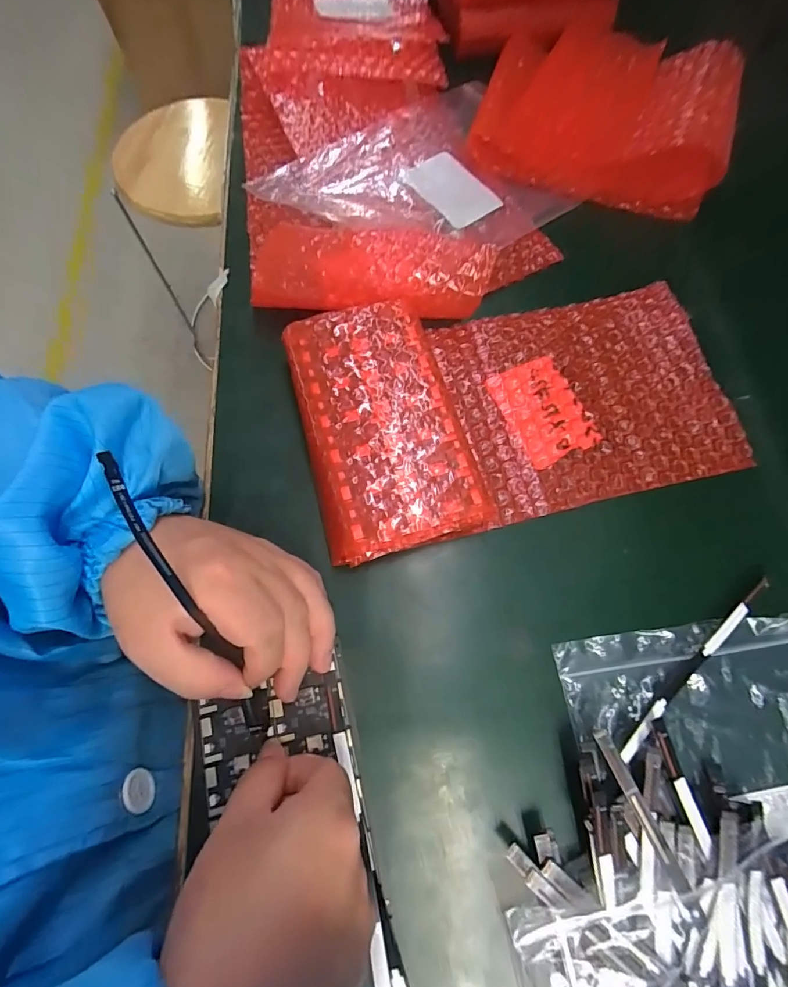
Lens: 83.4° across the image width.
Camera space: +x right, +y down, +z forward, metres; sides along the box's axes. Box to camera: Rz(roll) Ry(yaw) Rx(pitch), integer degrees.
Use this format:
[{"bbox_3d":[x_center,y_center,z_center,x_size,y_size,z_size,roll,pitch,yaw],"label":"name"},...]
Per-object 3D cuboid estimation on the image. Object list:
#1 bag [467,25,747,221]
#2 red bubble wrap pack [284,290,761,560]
[{"bbox_3d":[0.171,-0.315,0.356,0.191,0.037,0.175,22,72,9],"label":"bag"},{"bbox_3d":[0.077,-0.059,0.271,0.257,0.036,0.143,-14,71,-4],"label":"red bubble wrap pack"}]

